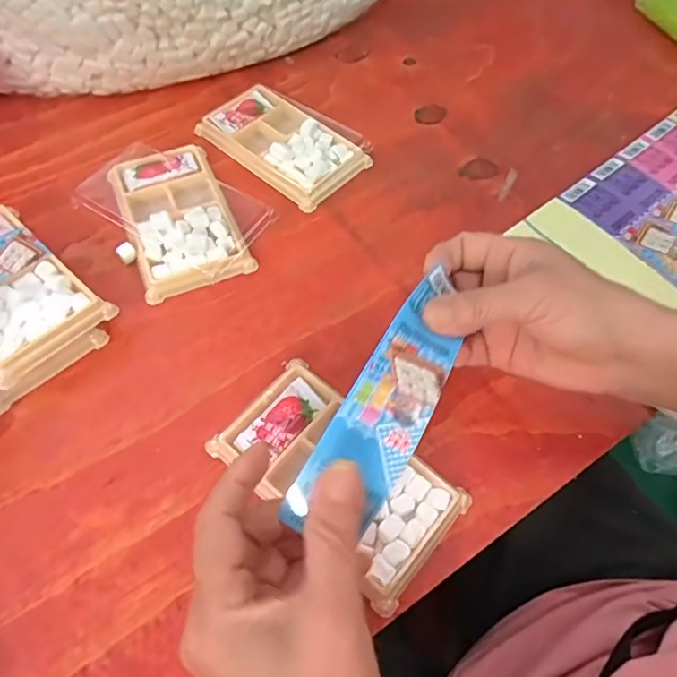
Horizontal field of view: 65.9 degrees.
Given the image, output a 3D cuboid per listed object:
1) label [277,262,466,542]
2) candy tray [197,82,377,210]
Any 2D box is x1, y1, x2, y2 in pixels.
[{"bbox_3d":[0.030,0.021,0.250,0.038,0.008,0.142,32,54,3],"label":"label"},{"bbox_3d":[-0.048,-0.168,0.443,0.133,0.017,0.076,38,66,19],"label":"candy tray"}]

